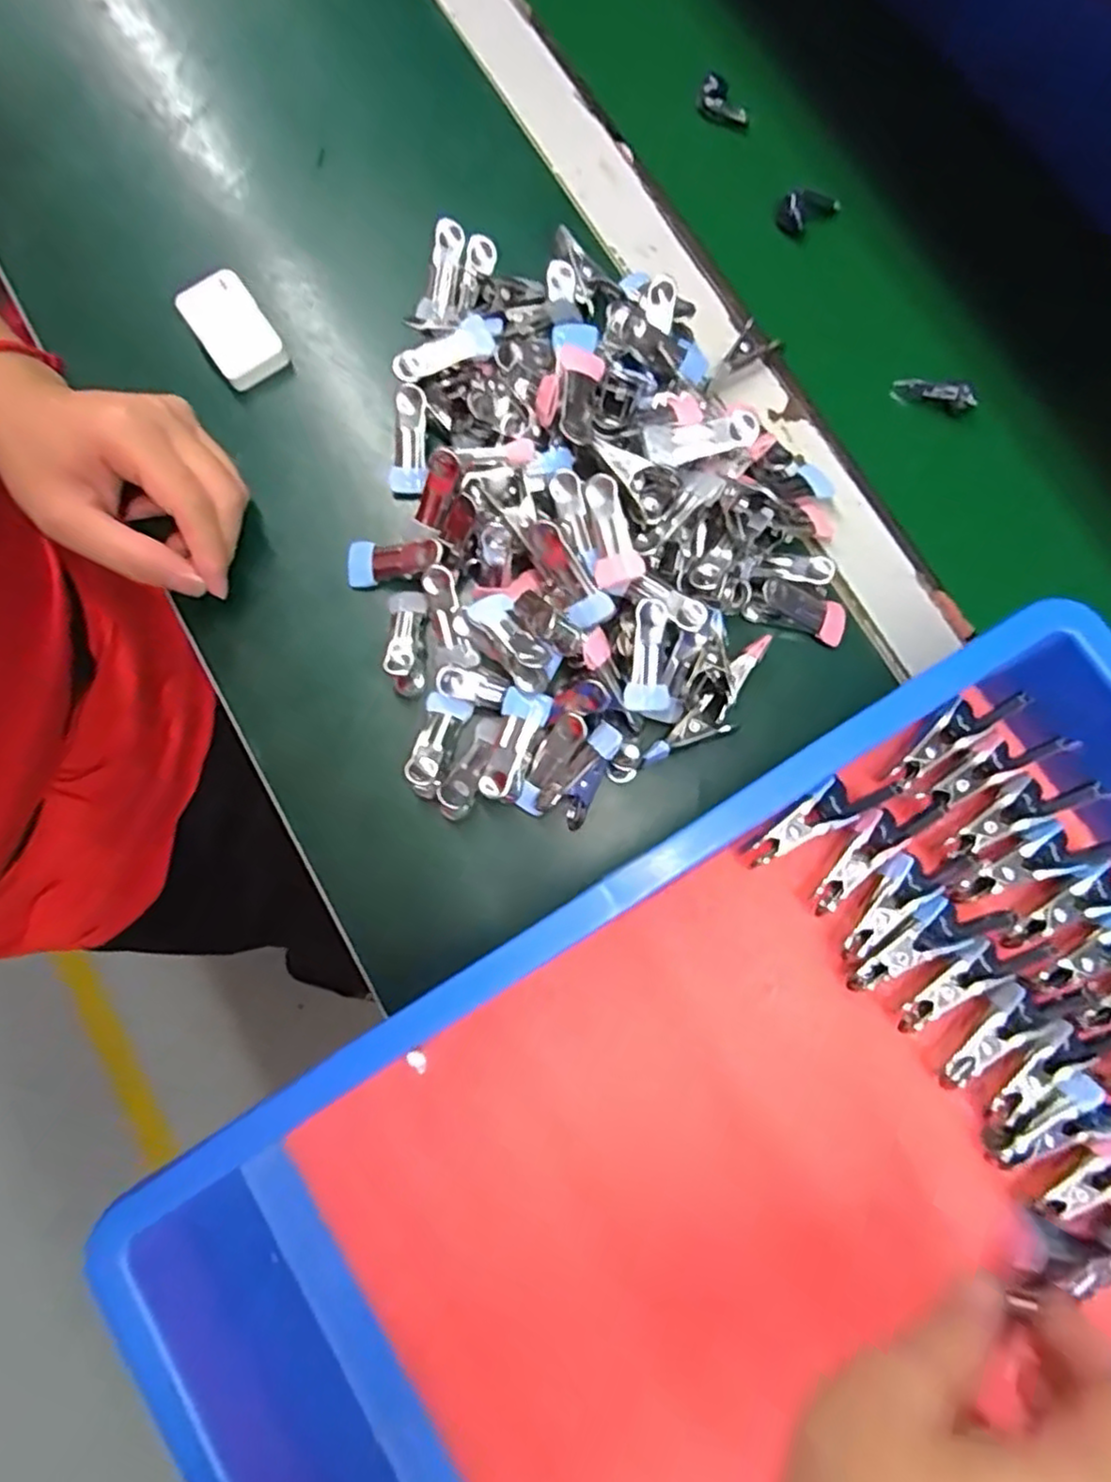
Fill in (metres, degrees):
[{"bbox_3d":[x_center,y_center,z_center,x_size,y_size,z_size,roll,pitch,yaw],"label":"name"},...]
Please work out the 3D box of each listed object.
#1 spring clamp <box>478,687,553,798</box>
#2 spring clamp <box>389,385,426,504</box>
[{"bbox_3d":[-0.022,0.001,0.330,0.022,0.020,0.052,26,80,4],"label":"spring clamp"},{"bbox_3d":[-0.076,-0.154,0.360,0.018,0.009,0.055,5,104,0],"label":"spring clamp"}]

